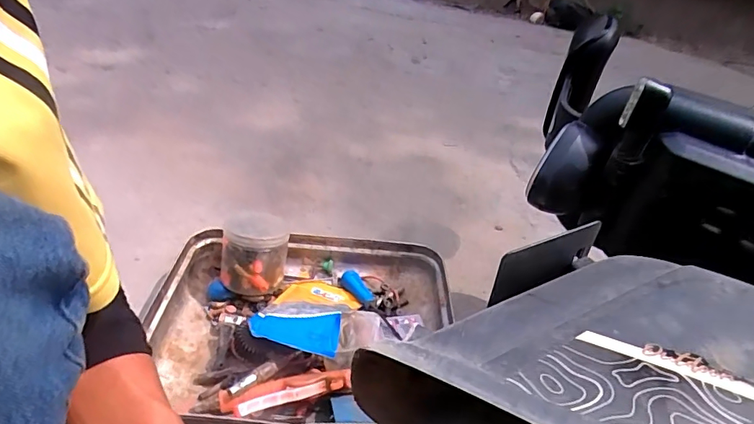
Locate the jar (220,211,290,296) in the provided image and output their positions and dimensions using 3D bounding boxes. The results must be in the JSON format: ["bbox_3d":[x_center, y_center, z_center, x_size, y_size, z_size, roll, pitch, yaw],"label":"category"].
[{"bbox_3d":[-0.160,0.055,0.629,0.087,0.103,0.080,5,22,2],"label":"jar"}]

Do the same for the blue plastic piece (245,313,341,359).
[{"bbox_3d":[-0.093,0.134,0.519,0.099,0.008,0.049,5,34,-1],"label":"blue plastic piece"}]

